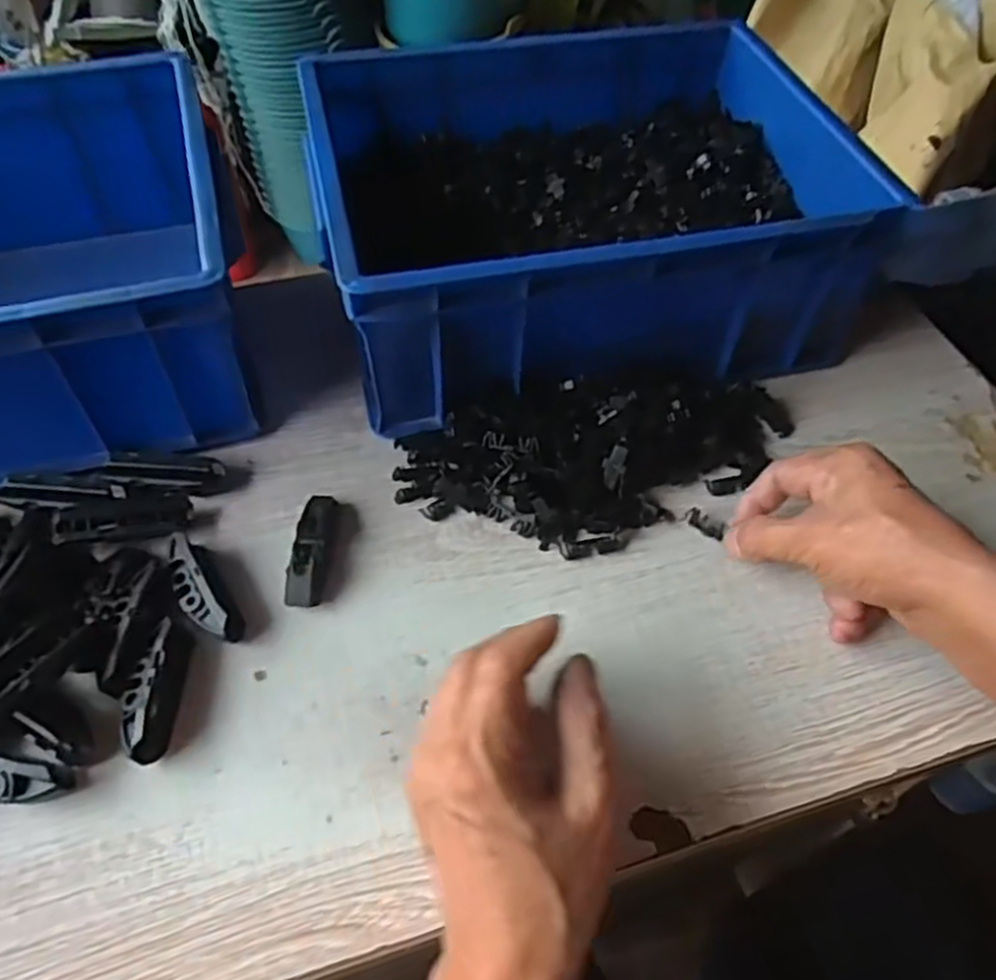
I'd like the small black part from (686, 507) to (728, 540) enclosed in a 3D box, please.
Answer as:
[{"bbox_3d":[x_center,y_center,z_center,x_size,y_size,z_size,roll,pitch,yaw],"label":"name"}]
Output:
[{"bbox_3d":[0.122,0.019,0.451,0.024,0.008,0.010,36,55,17],"label":"small black part"}]

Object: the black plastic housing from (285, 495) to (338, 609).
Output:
[{"bbox_3d":[-0.104,0.031,0.436,0.017,0.019,0.071,4,53,0],"label":"black plastic housing"}]

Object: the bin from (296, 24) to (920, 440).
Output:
[{"bbox_3d":[0.056,-0.192,0.542,0.336,0.129,0.270,-8,54,-7],"label":"bin"}]

